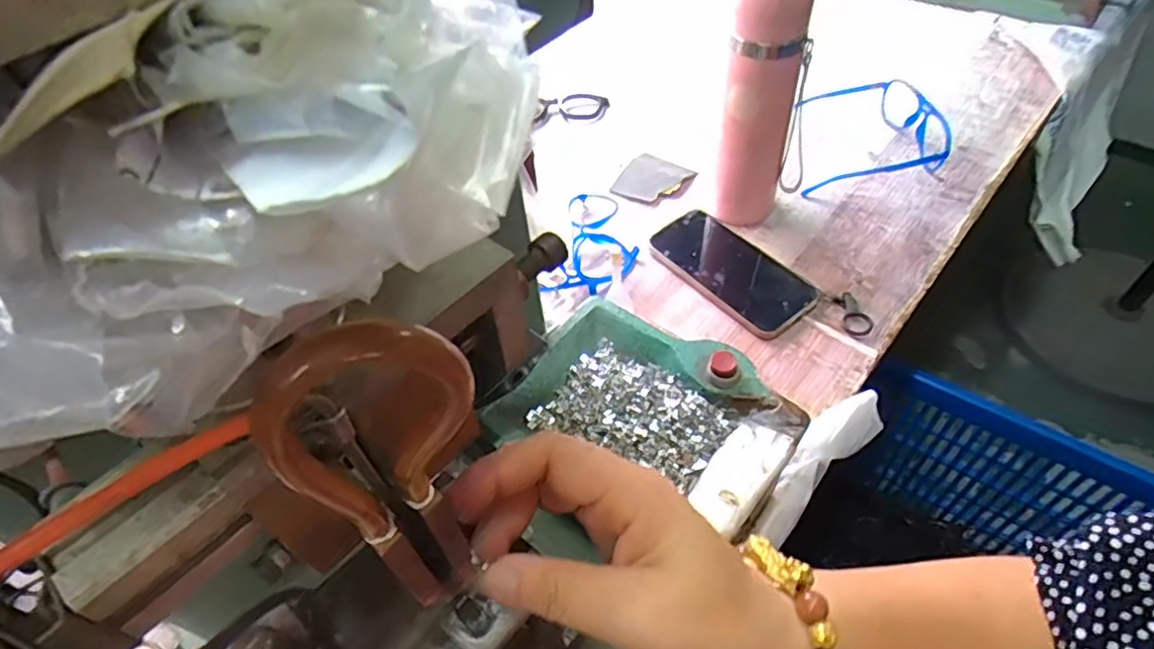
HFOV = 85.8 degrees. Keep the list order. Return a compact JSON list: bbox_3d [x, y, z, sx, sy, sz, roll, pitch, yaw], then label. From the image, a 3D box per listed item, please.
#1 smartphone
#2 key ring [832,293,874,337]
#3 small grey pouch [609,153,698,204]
[{"bbox_3d":[0.149,-0.054,0.595,0.084,0.013,0.158,-34,55,-19],"label":"smartphone"},{"bbox_3d":[0.248,-0.009,0.558,0.026,0.006,0.047,-6,51,2],"label":"key ring"},{"bbox_3d":[0.087,-0.164,0.699,0.068,0.016,0.083,25,58,24],"label":"small grey pouch"}]

